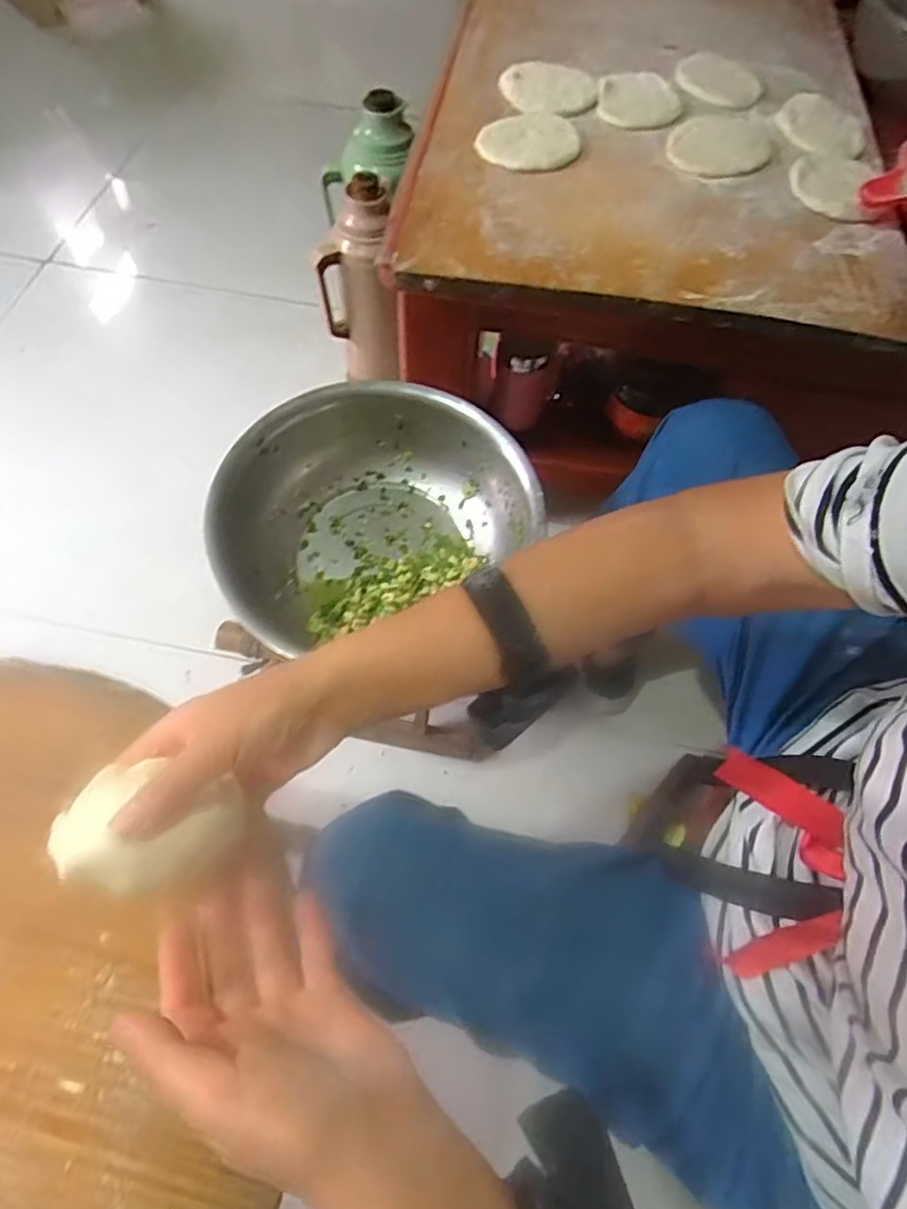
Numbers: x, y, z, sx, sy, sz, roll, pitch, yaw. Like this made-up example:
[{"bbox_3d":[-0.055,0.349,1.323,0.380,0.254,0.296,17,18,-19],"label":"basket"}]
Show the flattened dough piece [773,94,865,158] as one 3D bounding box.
[{"bbox_3d":[0.433,-0.566,0.730,0.113,0.008,0.099,-10,74,-13],"label":"flattened dough piece"}]

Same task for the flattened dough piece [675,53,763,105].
[{"bbox_3d":[0.325,-0.639,0.755,0.102,0.015,0.099,10,62,3],"label":"flattened dough piece"}]

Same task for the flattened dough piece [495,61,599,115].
[{"bbox_3d":[0.113,-0.600,0.721,0.108,0.018,0.093,-4,62,-5],"label":"flattened dough piece"}]

